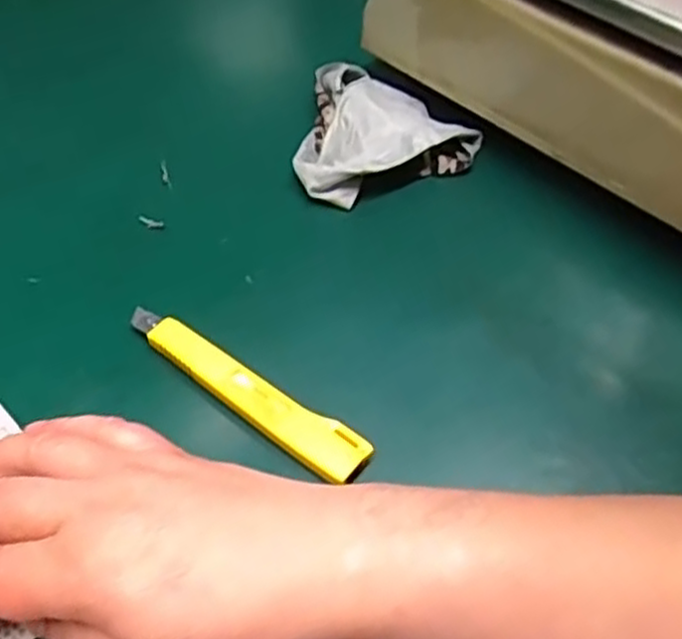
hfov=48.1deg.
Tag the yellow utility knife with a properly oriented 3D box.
[{"bbox_3d":[-0.044,0.031,0.330,0.126,0.015,0.021,30,56,21],"label":"yellow utility knife"}]

